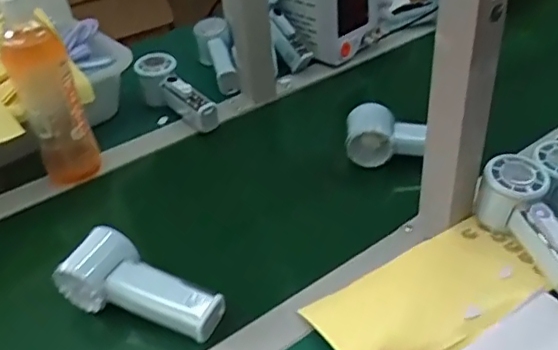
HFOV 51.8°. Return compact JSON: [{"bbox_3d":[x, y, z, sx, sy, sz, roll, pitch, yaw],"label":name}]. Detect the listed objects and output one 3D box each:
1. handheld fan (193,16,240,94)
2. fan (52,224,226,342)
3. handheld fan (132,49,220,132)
[{"bbox_3d":[-0.091,-0.181,0.859,0.042,0.054,0.151,-15,53,-12],"label":"handheld fan"},{"bbox_3d":[-0.120,0.100,0.514,0.146,0.044,0.058,21,43,11],"label":"fan"},{"bbox_3d":[-0.137,-0.109,0.785,0.051,0.055,0.156,-33,59,-31],"label":"handheld fan"}]

